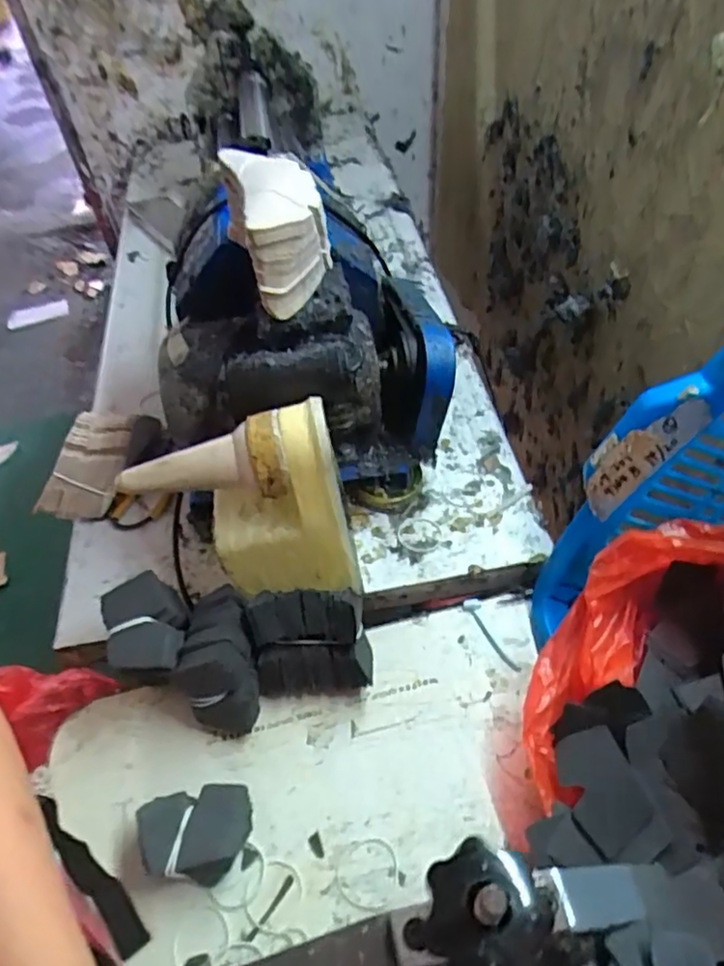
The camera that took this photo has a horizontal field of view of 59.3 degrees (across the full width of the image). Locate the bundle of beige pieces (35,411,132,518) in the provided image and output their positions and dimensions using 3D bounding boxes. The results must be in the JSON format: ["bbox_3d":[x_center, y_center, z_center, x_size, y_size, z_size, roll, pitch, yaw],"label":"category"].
[{"bbox_3d":[-0.304,-0.013,0.725,0.084,0.080,0.127,21,56,20],"label":"bundle of beige pieces"}]

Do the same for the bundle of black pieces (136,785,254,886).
[{"bbox_3d":[-0.131,0.281,0.505,0.090,0.049,0.064,-5,51,1],"label":"bundle of black pieces"}]

